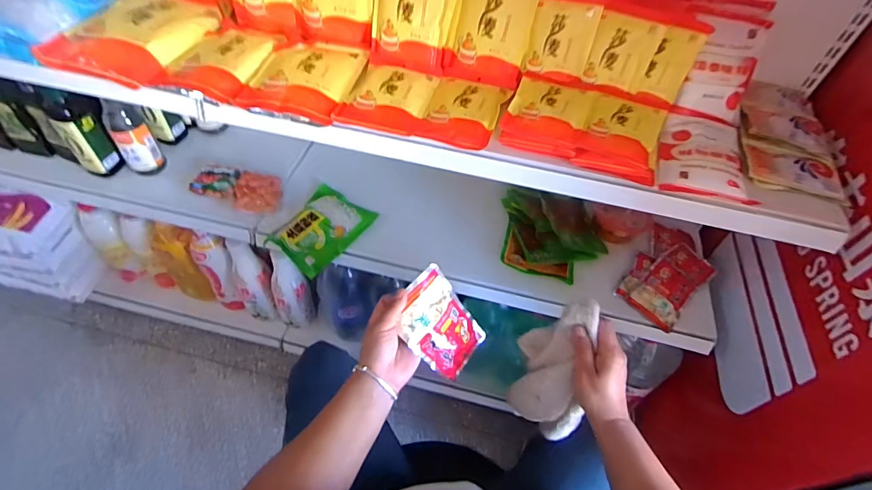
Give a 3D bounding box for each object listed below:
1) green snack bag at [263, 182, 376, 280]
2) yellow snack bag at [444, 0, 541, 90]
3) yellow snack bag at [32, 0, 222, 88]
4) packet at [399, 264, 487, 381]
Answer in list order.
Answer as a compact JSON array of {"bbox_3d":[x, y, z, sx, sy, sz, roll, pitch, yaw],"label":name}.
[{"bbox_3d":[-0.224,-0.037,0.854,0.137,0.033,0.180,29,56,17],"label":"green snack bag"},{"bbox_3d":[0.086,-0.327,0.654,0.114,0.164,0.046,17,31,8],"label":"yellow snack bag"},{"bbox_3d":[-0.455,-0.338,0.693,0.179,0.037,0.256,13,52,6],"label":"yellow snack bag"},{"bbox_3d":[0.007,0.102,0.567,0.089,0.015,0.132,-48,110,-25],"label":"packet"}]

